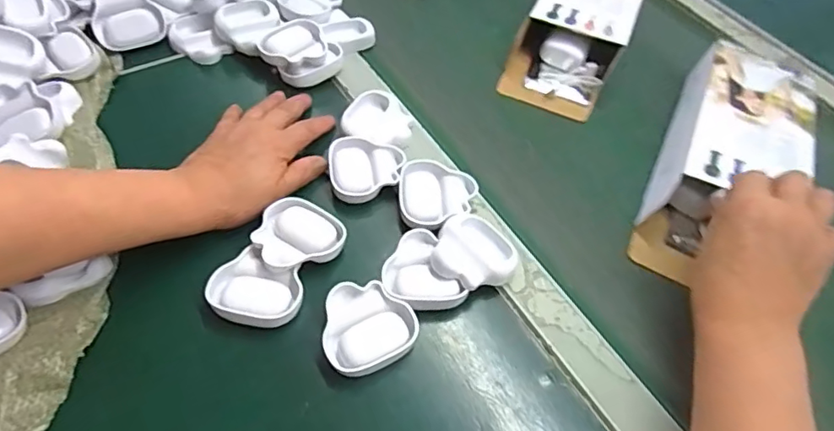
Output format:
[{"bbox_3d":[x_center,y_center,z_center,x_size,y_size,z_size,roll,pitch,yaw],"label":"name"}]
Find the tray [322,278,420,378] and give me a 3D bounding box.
[{"bbox_3d":[-0.036,0.074,0.368,0.061,0.012,0.062,-17,58,-21],"label":"tray"}]

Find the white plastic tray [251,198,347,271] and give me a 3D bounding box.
[{"bbox_3d":[-0.089,0.015,0.398,0.062,0.010,0.059,33,55,15],"label":"white plastic tray"}]

